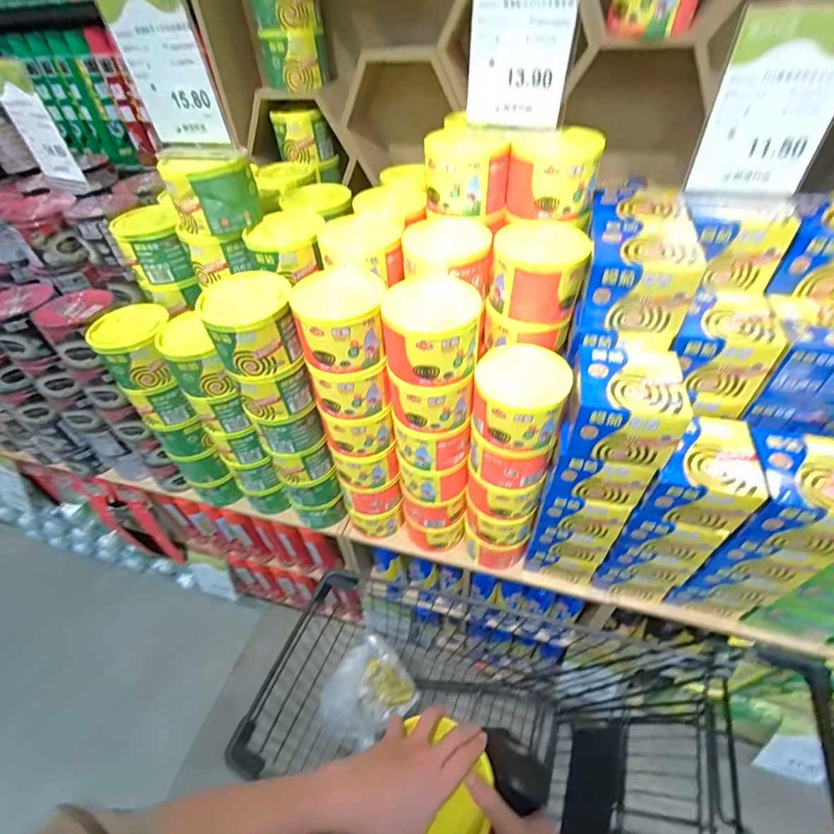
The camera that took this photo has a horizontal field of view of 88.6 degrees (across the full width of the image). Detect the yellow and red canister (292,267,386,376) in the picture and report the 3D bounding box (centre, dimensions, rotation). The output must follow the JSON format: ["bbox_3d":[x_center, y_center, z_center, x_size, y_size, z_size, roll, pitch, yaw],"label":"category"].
[{"bbox_3d":[-0.120,-0.150,0.665,0.137,0.108,0.142,-15,46,-10],"label":"yellow and red canister"}]

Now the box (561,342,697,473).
[{"bbox_3d":[0.294,-0.019,0.622,0.138,0.104,0.139,9,47,13],"label":"box"}]

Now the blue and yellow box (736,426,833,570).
[{"bbox_3d":[0.562,0.115,0.645,0.138,0.128,0.154,9,47,13],"label":"blue and yellow box"}]

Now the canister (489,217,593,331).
[{"bbox_3d":[0.187,-0.229,0.674,0.141,0.106,0.137,7,46,11],"label":"canister"}]

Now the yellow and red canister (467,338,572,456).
[{"bbox_3d":[0.162,-0.029,0.673,0.134,0.107,0.144,-2,45,2],"label":"yellow and red canister"}]

